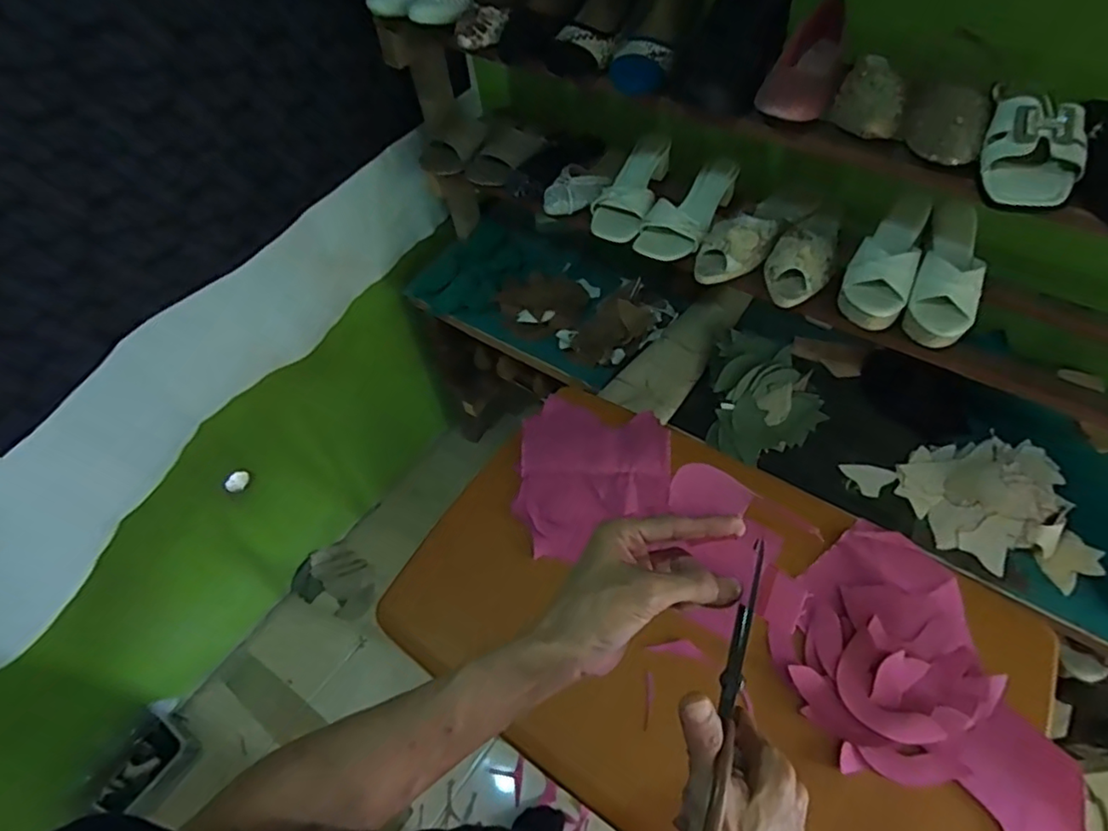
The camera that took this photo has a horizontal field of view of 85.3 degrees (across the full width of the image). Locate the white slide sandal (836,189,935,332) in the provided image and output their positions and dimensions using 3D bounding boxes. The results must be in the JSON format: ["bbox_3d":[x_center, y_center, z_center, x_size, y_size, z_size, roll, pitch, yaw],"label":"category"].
[{"bbox_3d":[0.470,-0.219,0.840,0.081,0.062,0.229,27,62,22],"label":"white slide sandal"}]

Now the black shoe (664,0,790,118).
[{"bbox_3d":[0.228,-0.482,0.729,0.109,0.078,0.239,25,81,21],"label":"black shoe"}]

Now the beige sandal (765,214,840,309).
[{"bbox_3d":[0.375,-0.253,0.886,0.089,0.063,0.218,21,60,19],"label":"beige sandal"}]

